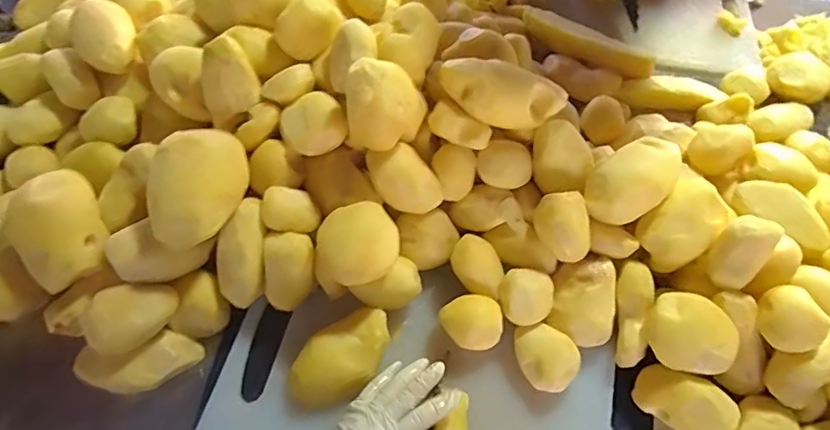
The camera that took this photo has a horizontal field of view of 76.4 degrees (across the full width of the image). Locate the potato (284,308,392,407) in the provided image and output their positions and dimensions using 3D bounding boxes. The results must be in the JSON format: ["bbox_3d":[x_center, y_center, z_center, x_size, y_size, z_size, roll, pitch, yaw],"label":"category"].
[{"bbox_3d":[-0.074,0.143,0.525,0.111,0.040,0.063,-37,70,-21],"label":"potato"}]

